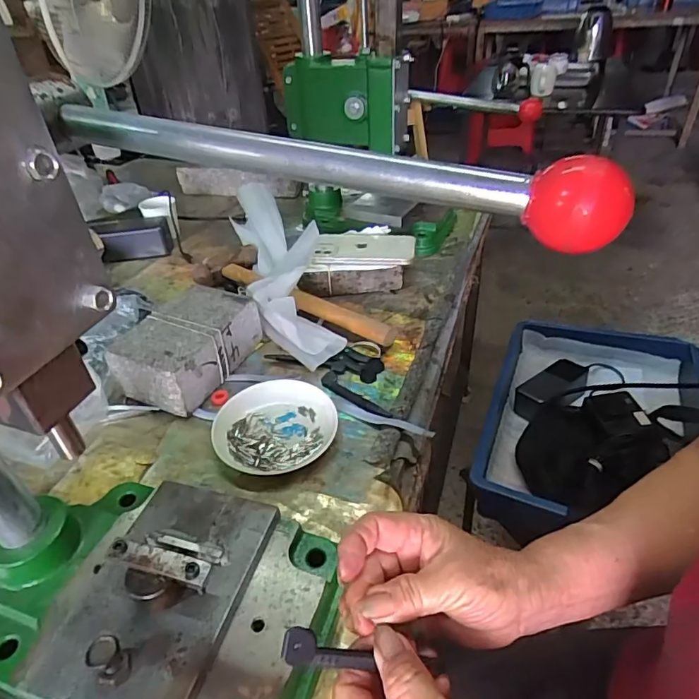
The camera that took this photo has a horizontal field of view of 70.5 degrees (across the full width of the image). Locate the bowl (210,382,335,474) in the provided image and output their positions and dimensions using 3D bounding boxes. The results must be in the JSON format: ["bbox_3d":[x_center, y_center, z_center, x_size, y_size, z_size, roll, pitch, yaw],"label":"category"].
[{"bbox_3d":[-0.073,0.074,0.488,0.117,0.021,0.102,-13,38,-12],"label":"bowl"}]

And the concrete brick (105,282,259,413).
[{"bbox_3d":[-0.182,-0.005,0.564,0.098,0.062,0.146,14,40,22],"label":"concrete brick"}]

